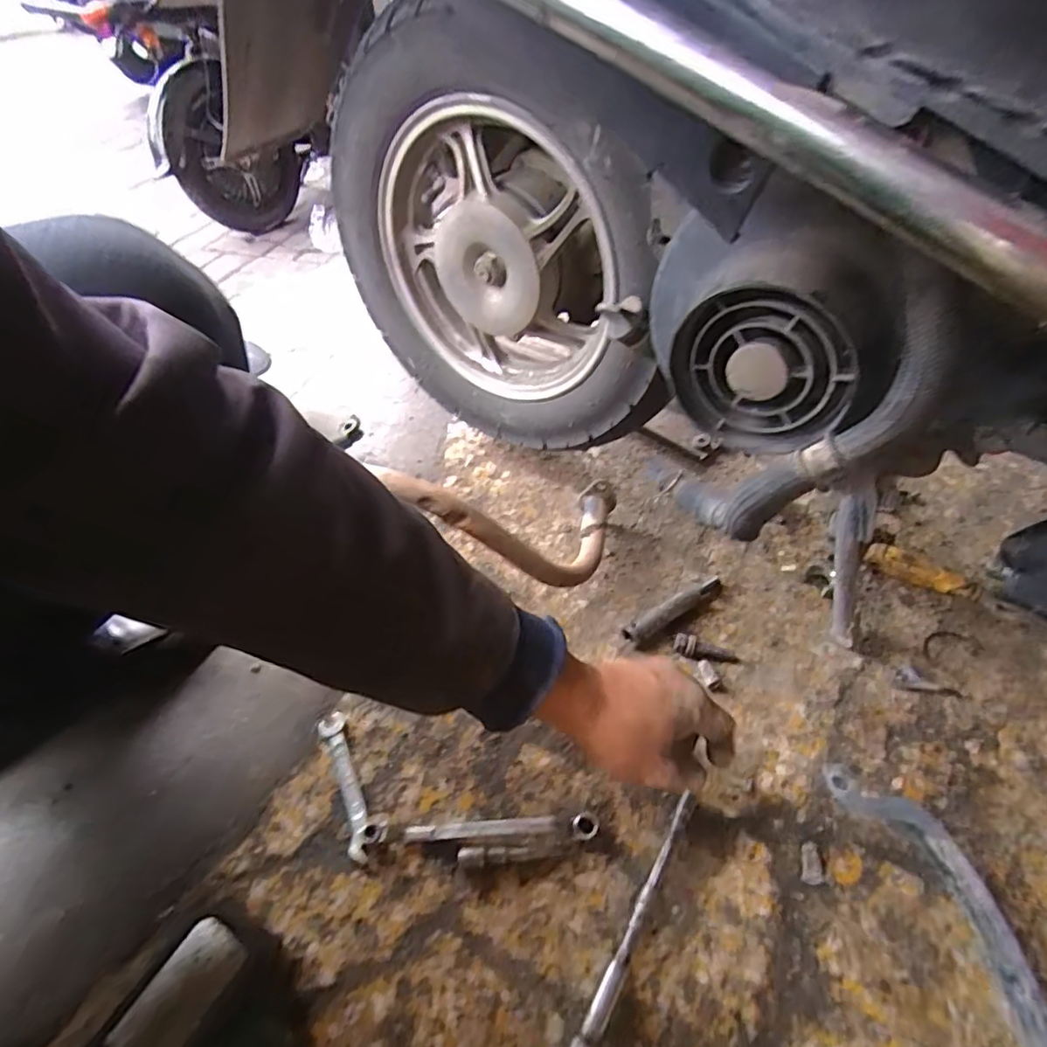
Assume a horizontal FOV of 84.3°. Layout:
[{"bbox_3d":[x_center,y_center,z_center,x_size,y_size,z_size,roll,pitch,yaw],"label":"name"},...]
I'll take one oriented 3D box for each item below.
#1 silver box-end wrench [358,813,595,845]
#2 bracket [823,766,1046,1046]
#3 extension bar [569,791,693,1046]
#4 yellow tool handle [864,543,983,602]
[{"bbox_3d":[-0.031,0.219,0.418,0.167,0.015,0.019,-2,47,0],"label":"silver box-end wrench"},{"bbox_3d":[0.259,0.268,0.333,0.112,0.063,0.225,0,47,1],"label":"bracket"},{"bbox_3d":[0.068,0.258,0.366,0.014,0.011,0.192,24,45,22],"label":"extension bar"},{"bbox_3d":[0.386,0.048,0.560,0.099,0.029,0.024,22,51,21],"label":"yellow tool handle"}]

